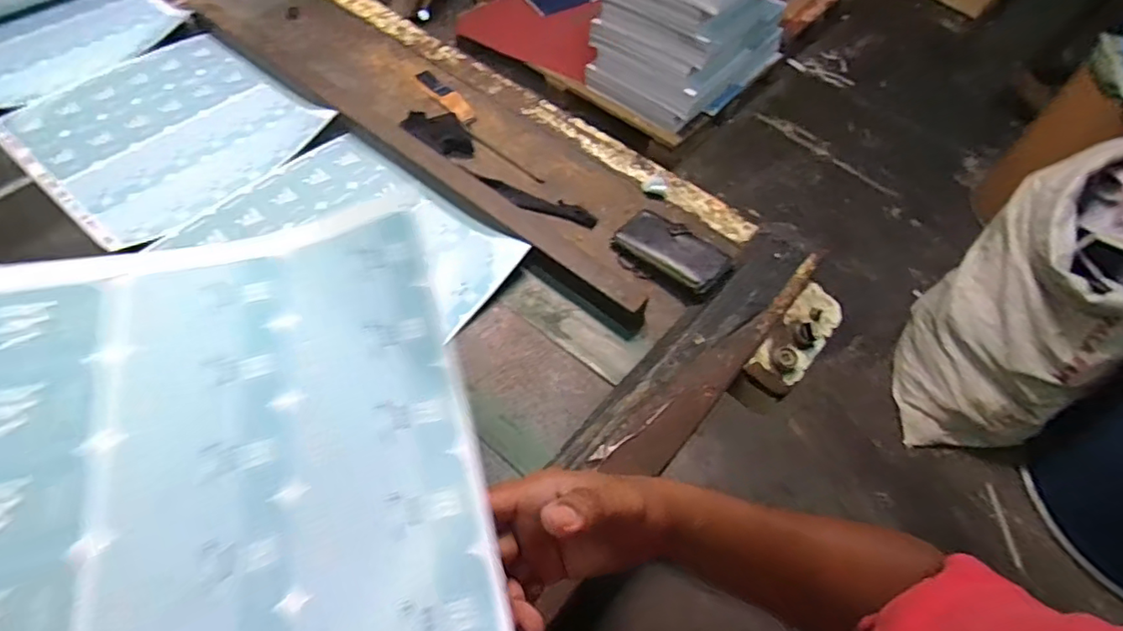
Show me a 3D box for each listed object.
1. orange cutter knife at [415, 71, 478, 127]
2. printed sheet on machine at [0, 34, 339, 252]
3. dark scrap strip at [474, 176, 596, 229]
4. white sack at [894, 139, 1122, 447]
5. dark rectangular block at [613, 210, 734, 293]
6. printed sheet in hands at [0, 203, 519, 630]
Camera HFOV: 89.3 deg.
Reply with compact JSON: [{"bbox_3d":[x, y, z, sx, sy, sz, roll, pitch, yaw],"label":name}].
[{"bbox_3d":[-0.196,-0.375,0.962,0.032,0.014,0.168,-30,64,-21],"label":"orange cutter knife"},{"bbox_3d":[-0.602,-0.288,0.868,0.380,0.024,0.346,36,61,18],"label":"printed sheet on machine"},{"bbox_3d":[-0.035,-0.164,0.822,0.180,0.010,0.033,18,57,7],"label":"dark scrap strip"},{"bbox_3d":[1.135,-0.053,1.319,0.407,0.891,0.396,-13,53,-48],"label":"white sack"},{"bbox_3d":[0.154,-0.090,0.797,0.161,0.036,0.093,40,63,20],"label":"dark rectangular block"},{"bbox_3d":[-0.234,0.110,0.283,0.381,0.037,0.352,-11,58,-11],"label":"printed sheet in hands"}]

